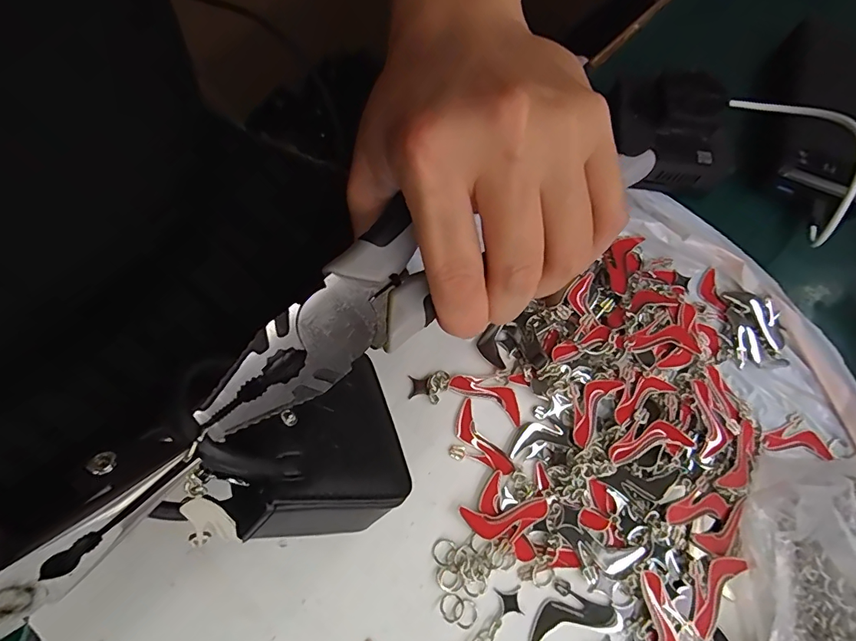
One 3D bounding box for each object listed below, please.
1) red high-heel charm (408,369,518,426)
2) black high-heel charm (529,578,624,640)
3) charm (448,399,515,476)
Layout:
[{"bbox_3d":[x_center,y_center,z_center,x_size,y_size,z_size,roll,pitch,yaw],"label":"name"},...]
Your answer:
[{"bbox_3d":[0.022,0.042,0.269,0.064,0.004,0.022,12,72,1],"label":"red high-heel charm"},{"bbox_3d":[0.075,0.149,0.237,0.048,0.004,0.026,-6,72,-4],"label":"black high-heel charm"},{"bbox_3d":[0.026,0.071,0.259,0.026,0.004,0.045,-31,76,-12],"label":"charm"}]

